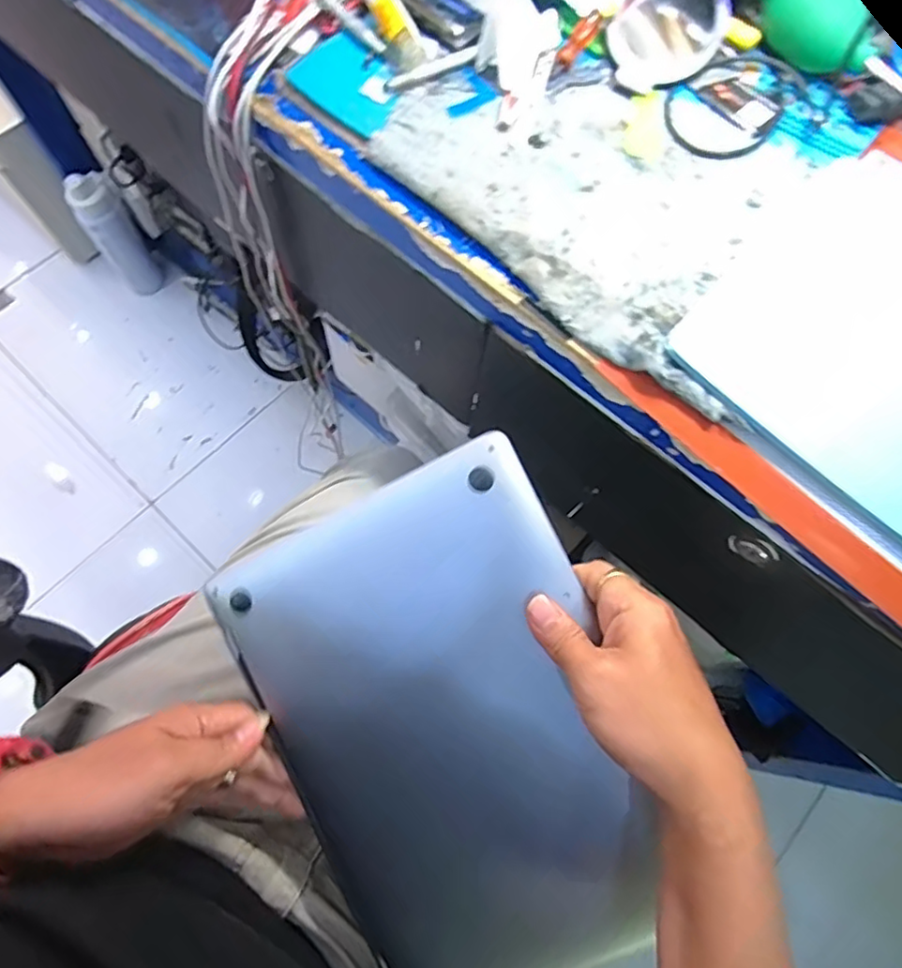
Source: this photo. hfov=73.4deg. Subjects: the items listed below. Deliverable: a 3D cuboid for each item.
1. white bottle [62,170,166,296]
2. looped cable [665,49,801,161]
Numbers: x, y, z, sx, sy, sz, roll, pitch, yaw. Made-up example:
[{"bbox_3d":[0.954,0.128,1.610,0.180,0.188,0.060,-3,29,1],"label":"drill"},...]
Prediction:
[{"bbox_3d":[-0.650,-0.479,1.182,0.071,0.252,0.083,25,72,6],"label":"white bottle"},{"bbox_3d":[0.200,-0.272,0.430,0.076,0.011,0.110,43,74,11],"label":"looped cable"}]

